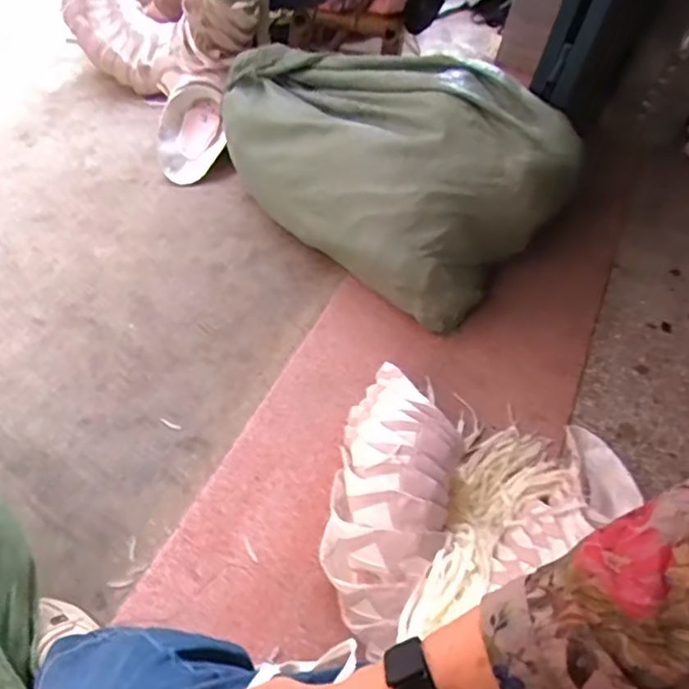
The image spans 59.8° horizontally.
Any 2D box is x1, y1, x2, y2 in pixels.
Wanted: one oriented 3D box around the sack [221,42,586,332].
[{"bbox_3d":[0.065,-0.387,1.193,0.680,0.302,0.379,36,56,18],"label":"sack"}]

